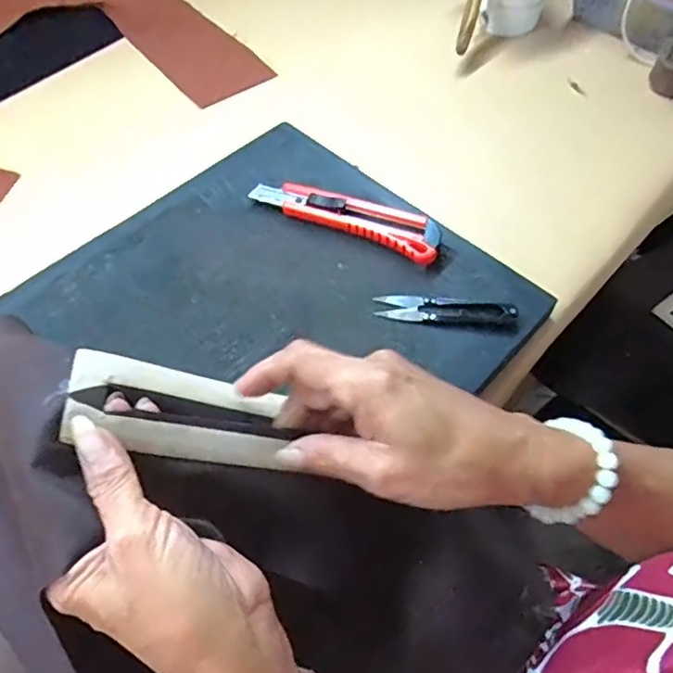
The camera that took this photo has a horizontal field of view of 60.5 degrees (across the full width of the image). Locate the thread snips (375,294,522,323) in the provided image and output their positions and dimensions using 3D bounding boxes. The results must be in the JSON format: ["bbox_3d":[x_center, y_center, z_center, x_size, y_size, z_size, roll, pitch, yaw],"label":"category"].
[{"bbox_3d":[0.078,-0.020,0.416,0.098,0.007,0.022,5,55,5],"label":"thread snips"}]

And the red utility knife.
[{"bbox_3d":[0.008,-0.096,0.459,0.154,0.023,0.036,21,57,15],"label":"red utility knife"}]

